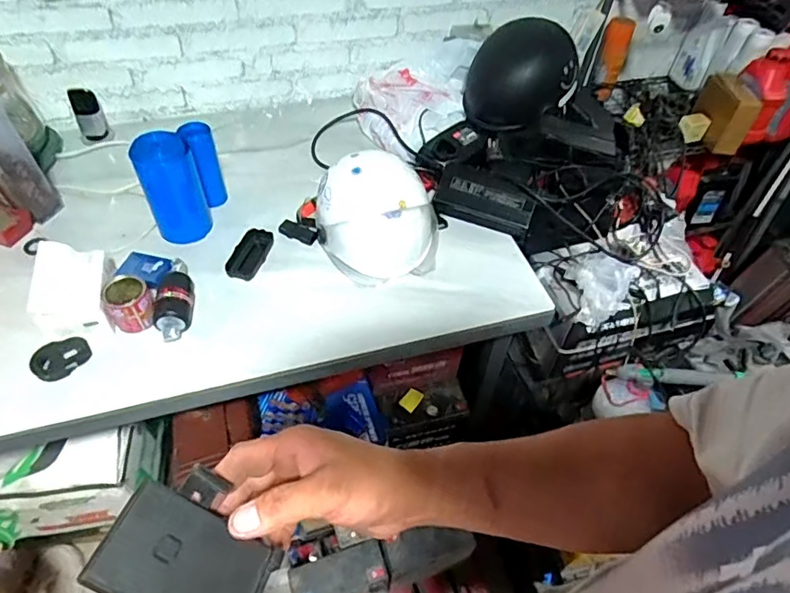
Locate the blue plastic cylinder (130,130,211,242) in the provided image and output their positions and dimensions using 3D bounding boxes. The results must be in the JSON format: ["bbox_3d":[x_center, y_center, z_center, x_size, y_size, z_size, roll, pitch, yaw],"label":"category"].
[{"bbox_3d":[-0.386,-0.184,0.910,0.090,0.189,0.070,-21,55,-20],"label":"blue plastic cylinder"}]

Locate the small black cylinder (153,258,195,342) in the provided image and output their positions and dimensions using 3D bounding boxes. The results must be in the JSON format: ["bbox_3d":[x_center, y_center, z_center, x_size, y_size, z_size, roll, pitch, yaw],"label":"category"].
[{"bbox_3d":[-0.356,0.000,0.849,0.060,0.047,0.154,-8,52,-11],"label":"small black cylinder"}]

